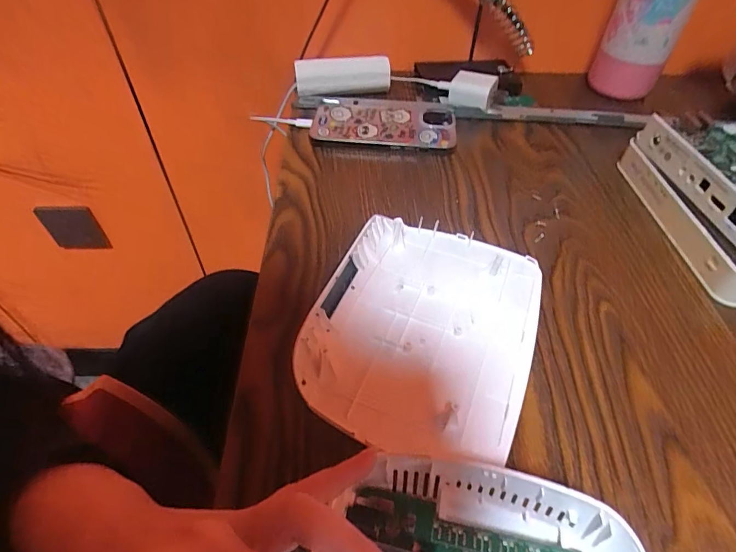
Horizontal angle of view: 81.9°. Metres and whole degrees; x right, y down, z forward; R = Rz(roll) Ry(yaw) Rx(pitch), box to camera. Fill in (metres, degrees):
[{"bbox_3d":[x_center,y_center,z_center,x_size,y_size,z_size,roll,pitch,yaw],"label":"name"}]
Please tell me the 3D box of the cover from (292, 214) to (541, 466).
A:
[{"bbox_3d":[0.040,0.024,0.262,0.125,0.028,0.162,20,52,15],"label":"cover"}]

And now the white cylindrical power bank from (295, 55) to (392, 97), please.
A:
[{"bbox_3d":[-0.027,-0.218,0.460,0.102,0.035,0.023,1,50,0],"label":"white cylindrical power bank"}]

